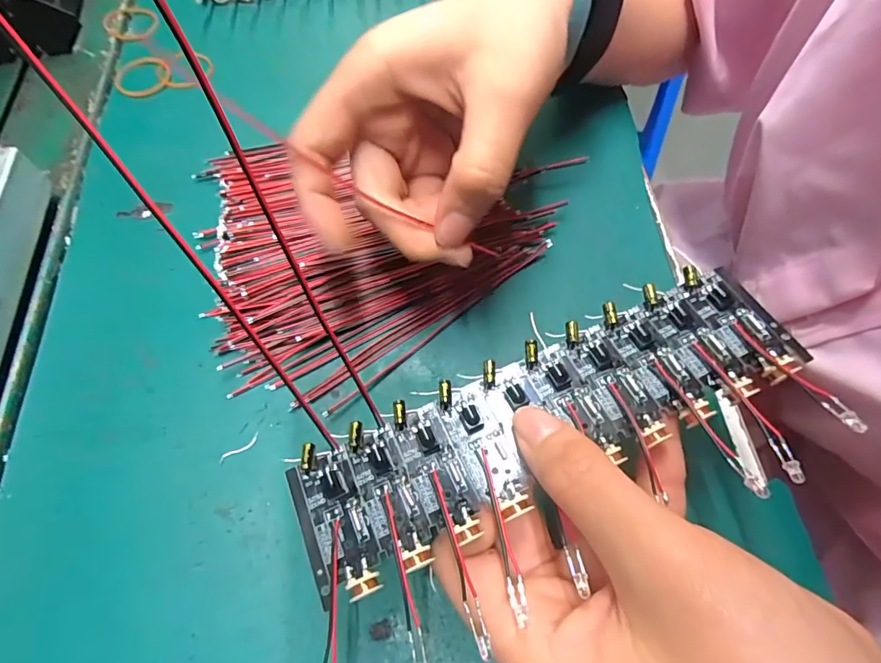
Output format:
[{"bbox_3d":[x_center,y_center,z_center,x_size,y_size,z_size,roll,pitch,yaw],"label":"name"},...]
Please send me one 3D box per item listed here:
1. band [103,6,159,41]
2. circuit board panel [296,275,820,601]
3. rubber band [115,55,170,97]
[{"bbox_3d":[-0.199,-0.199,0.299,0.031,0.004,0.036,-31,67,-13],"label":"band"},{"bbox_3d":[0.033,0.025,0.147,0.161,0.008,0.045,-23,67,-7],"label":"circuit board panel"},{"bbox_3d":[-0.179,-0.154,0.280,0.031,0.004,0.034,-27,69,-5],"label":"rubber band"}]

